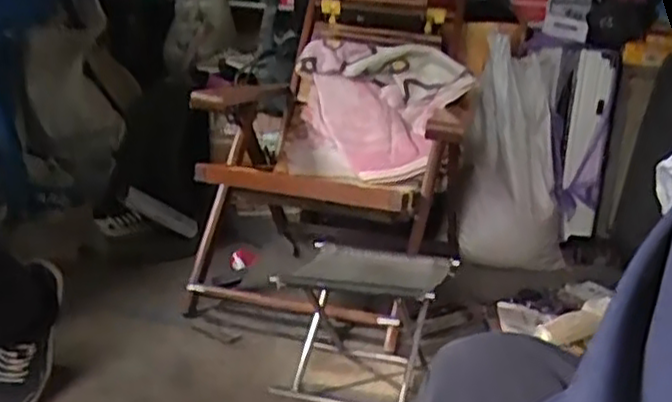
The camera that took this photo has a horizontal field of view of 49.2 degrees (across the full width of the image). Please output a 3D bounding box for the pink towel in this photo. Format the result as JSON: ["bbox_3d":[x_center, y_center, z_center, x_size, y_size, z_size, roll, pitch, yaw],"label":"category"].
[{"bbox_3d":[0.088,-0.203,1.597,0.336,0.273,0.125,9,13,17],"label":"pink towel"}]

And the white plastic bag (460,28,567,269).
[{"bbox_3d":[0.406,-0.113,1.816,0.264,0.640,0.154,-12,30,-5],"label":"white plastic bag"}]

